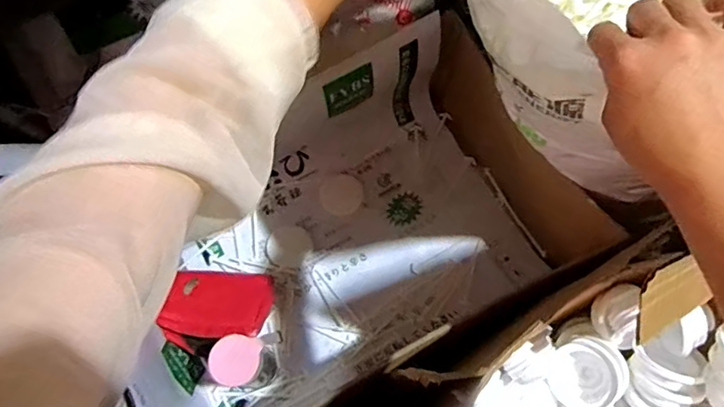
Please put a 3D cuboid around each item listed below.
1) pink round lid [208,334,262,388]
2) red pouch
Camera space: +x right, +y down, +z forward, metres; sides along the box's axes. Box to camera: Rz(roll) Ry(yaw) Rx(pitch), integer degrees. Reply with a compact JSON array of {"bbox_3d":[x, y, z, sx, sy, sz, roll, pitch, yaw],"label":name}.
[{"bbox_3d":[-0.173,0.211,0.690,0.064,0.015,0.066,0,70,-1],"label":"pink round lid"},{"bbox_3d":[-0.236,0.173,0.851,0.166,0.072,0.129,1,70,0],"label":"red pouch"}]

